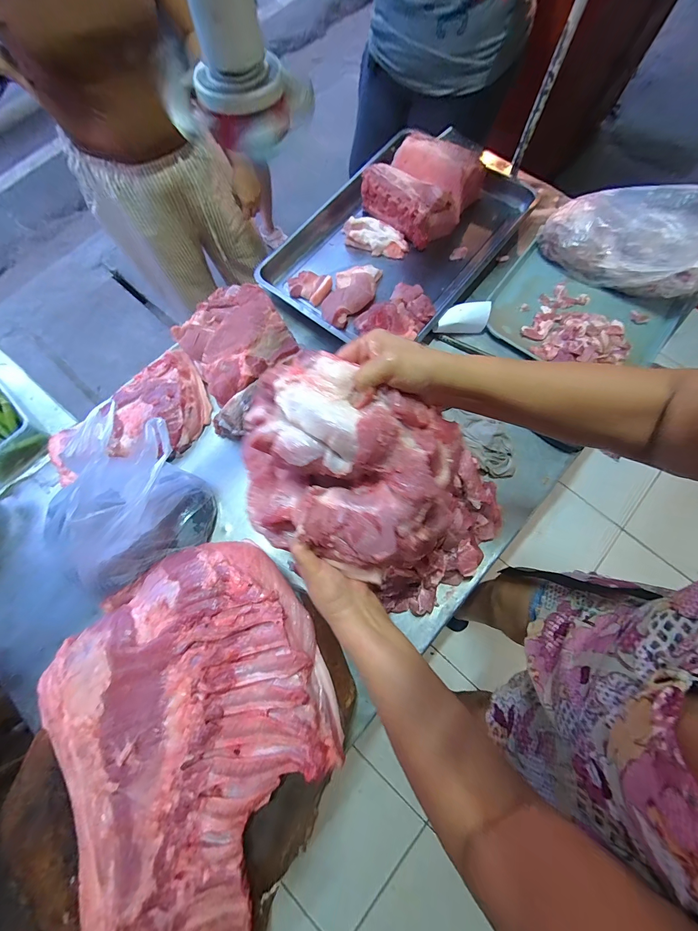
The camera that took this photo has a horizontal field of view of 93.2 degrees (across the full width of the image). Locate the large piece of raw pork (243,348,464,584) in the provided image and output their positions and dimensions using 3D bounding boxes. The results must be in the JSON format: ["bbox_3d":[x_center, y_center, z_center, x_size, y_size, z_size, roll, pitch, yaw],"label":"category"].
[{"bbox_3d":[-0.007,0.010,0.357,0.235,0.112,0.191,21,75,5],"label":"large piece of raw pork"}]

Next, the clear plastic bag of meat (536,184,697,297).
[{"bbox_3d":[0.567,-0.460,0.663,0.309,0.160,0.112,35,77,9],"label":"clear plastic bag of meat"}]

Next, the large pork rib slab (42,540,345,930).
[{"bbox_3d":[-0.167,0.354,0.405,0.327,0.078,0.489,-27,76,-8],"label":"large pork rib slab"}]

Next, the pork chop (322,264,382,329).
[{"bbox_3d":[0.000,-0.373,0.716,0.092,0.032,0.178,24,75,6],"label":"pork chop"}]

